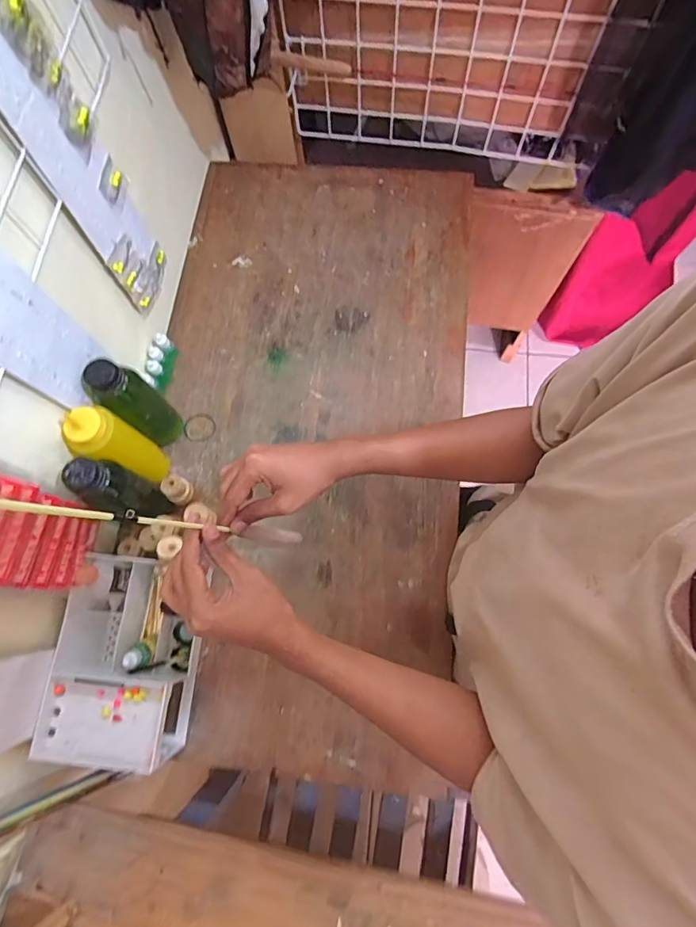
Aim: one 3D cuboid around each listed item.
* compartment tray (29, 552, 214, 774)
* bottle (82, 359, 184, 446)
[{"bbox_3d":[-0.282,0.244,0.604,0.163,0.111,0.231,7,75,4],"label":"compartment tray"},{"bbox_3d":[-0.284,-0.076,0.643,0.057,0.189,0.062,39,79,11],"label":"bottle"}]

